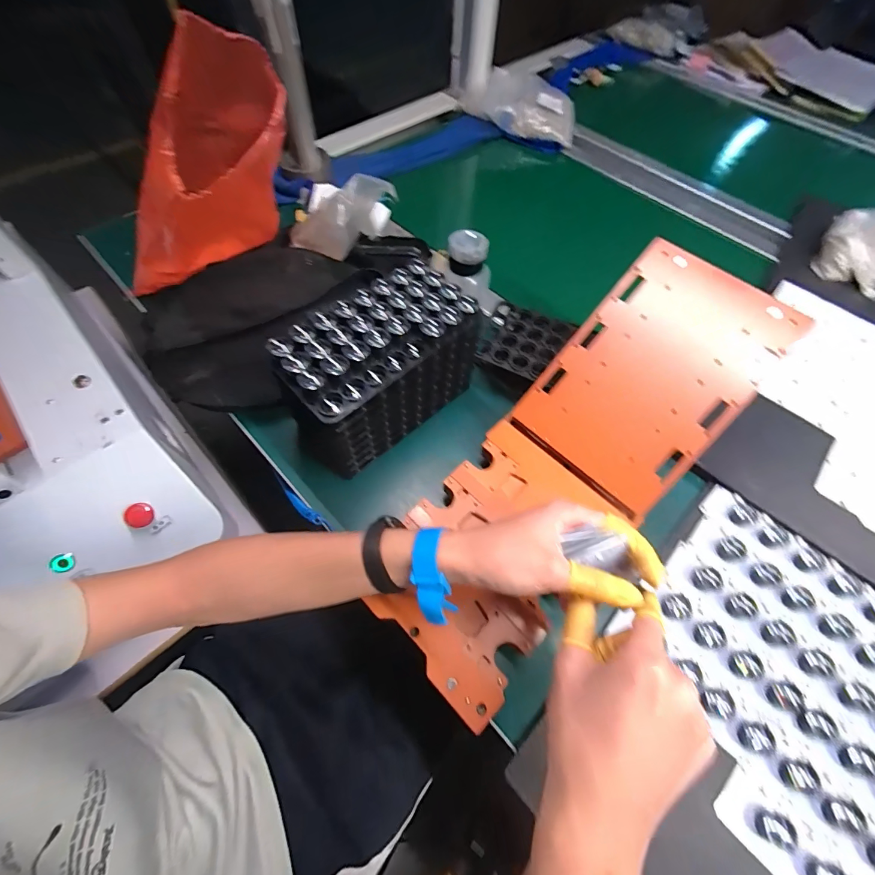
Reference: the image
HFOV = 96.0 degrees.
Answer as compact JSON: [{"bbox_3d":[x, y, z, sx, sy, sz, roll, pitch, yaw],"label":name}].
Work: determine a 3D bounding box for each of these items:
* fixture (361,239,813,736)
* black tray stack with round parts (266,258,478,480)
[{"bbox_3d":[0.131,0.020,0.381,0.171,0.067,0.457,39,84,18],"label":"fixture"},{"bbox_3d":[-0.059,-0.067,0.416,0.205,0.133,0.100,-40,69,-19],"label":"black tray stack with round parts"}]

